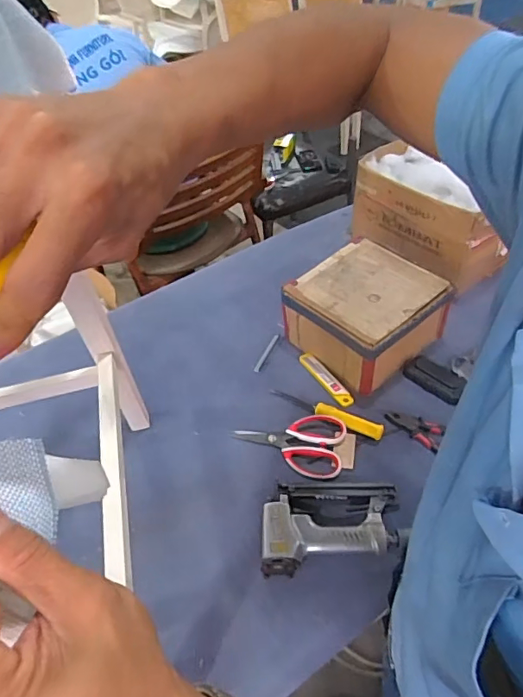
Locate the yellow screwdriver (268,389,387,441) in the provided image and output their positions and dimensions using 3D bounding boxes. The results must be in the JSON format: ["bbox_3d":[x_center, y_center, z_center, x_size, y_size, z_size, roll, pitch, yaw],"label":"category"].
[{"bbox_3d":[0.108,0.104,0.837,0.202,0.034,0.028,23,52,24],"label":"yellow screwdriver"}]

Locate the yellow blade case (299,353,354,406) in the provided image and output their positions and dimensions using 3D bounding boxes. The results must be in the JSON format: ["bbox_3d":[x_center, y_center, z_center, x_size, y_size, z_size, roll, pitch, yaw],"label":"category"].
[{"bbox_3d":[0.115,0.054,0.888,0.026,0.011,0.135,-25,49,-19],"label":"yellow blade case"}]

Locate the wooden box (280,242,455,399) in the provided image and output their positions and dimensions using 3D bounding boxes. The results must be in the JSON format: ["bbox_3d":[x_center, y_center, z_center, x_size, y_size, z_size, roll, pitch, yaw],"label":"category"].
[{"bbox_3d":[0.187,-0.064,0.915,0.221,0.127,0.213,-33,52,-25],"label":"wooden box"}]

